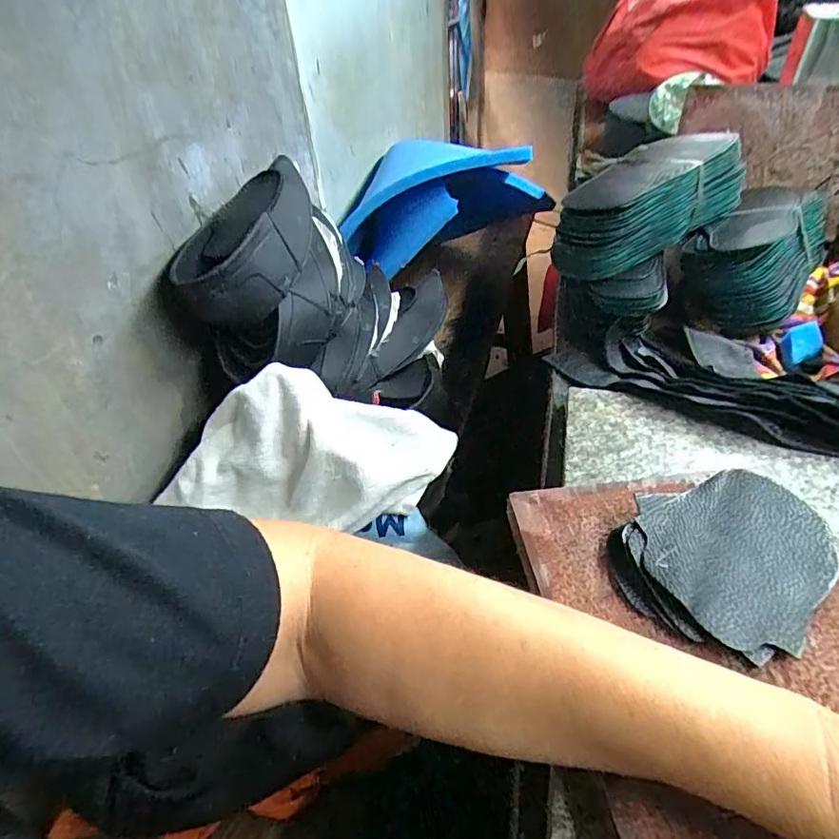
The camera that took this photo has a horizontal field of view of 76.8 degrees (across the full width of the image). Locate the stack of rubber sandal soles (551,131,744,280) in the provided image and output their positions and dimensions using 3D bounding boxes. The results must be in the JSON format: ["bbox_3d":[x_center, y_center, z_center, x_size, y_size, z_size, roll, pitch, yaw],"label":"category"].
[{"bbox_3d":[0.240,-0.231,0.562,0.251,0.079,0.100,-31,48,-25],"label":"stack of rubber sandal soles"}]

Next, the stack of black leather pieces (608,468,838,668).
[{"bbox_3d":[0.172,0.070,0.296,0.094,0.017,0.119,32,54,33],"label":"stack of black leather pieces"}]

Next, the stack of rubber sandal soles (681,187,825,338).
[{"bbox_3d":[0.353,-0.176,0.552,0.107,0.079,0.207,26,51,29],"label":"stack of rubber sandal soles"}]

